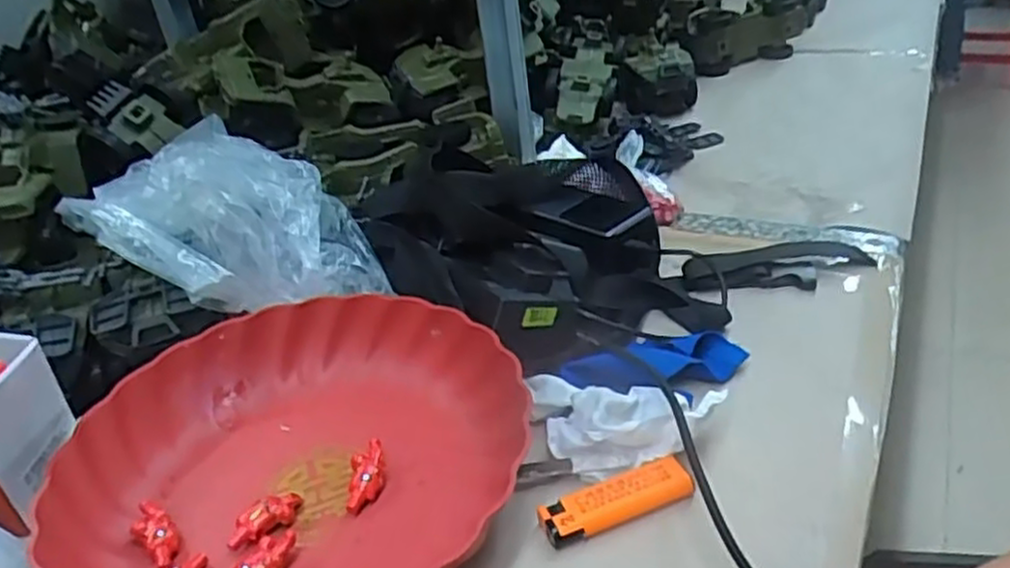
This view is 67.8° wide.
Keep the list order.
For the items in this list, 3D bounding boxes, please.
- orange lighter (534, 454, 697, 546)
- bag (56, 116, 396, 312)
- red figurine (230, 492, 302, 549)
[{"bbox_3d":[0.057,0.111,0.391,0.080,0.013,0.027,-14,34,-16],"label":"orange lighter"},{"bbox_3d":[-0.187,-0.048,0.508,0.184,0.090,0.120,14,37,33],"label":"bag"},{"bbox_3d":[-0.125,0.123,0.393,0.041,0.013,0.016,-24,38,-28],"label":"red figurine"}]

